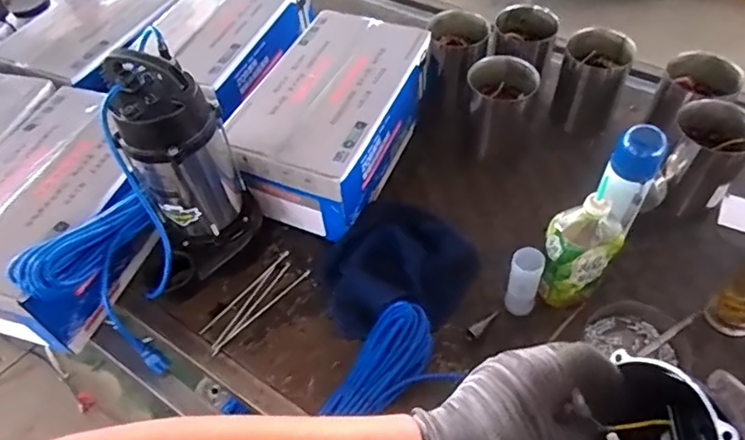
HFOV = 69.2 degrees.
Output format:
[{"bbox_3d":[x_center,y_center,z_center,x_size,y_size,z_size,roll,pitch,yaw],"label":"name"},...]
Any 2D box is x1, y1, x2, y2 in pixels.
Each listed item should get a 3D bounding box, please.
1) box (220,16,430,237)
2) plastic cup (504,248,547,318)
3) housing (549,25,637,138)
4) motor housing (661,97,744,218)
[{"bbox_3d":[-0.070,-0.186,0.987,0.233,0.153,0.402,18,56,16],"label":"box"},{"bbox_3d":[0.225,0.093,0.804,0.045,0.114,0.047,-2,52,2],"label":"plastic cup"},{"bbox_3d":[0.425,-0.265,1.059,0.121,0.167,0.113,22,57,19],"label":"housing"},{"bbox_3d":[0.555,-0.102,0.919,0.123,0.154,0.121,24,57,20],"label":"motor housing"}]

